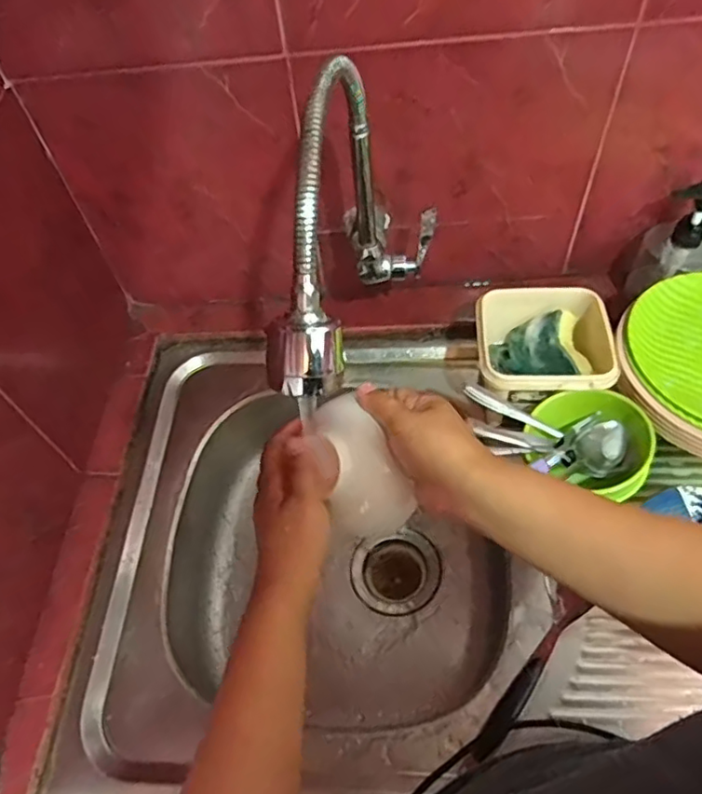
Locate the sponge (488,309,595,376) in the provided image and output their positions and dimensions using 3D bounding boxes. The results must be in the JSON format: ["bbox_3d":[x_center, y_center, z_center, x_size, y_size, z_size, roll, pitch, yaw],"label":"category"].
[{"bbox_3d":[0.200,-0.047,0.654,0.018,0.105,0.072,13,67,-38],"label":"sponge"}]

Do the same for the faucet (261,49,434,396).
[{"bbox_3d":[-0.004,-0.099,0.461,0.047,0.237,0.244,11,59,12],"label":"faucet"}]

